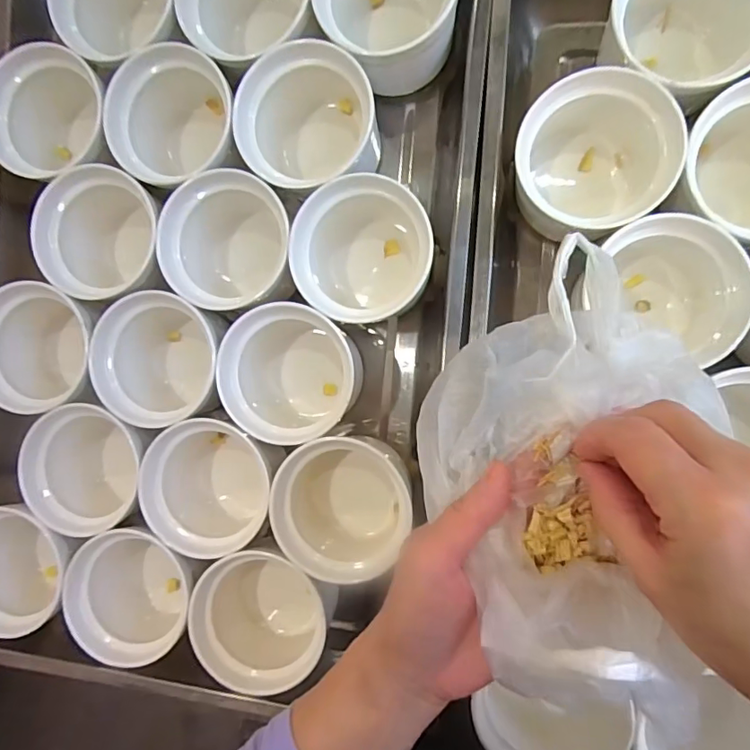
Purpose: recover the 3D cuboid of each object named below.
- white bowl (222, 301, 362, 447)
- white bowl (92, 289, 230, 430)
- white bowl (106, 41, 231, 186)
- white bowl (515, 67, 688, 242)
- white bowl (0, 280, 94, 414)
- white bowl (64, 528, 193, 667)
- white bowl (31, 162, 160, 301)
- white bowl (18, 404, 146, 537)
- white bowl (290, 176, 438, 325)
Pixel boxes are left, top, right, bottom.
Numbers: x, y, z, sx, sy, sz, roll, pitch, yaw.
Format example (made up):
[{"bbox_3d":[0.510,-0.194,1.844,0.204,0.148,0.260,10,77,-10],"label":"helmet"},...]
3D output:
[{"bbox_3d":[-0.064,0.000,0.386,0.085,0.073,0.092,0,90,10],"label":"white bowl"},{"bbox_3d":[-0.155,-0.015,0.406,0.094,0.078,0.089,0,90,10],"label":"white bowl"},{"bbox_3d":[-0.145,-0.188,0.400,0.096,0.079,0.088,0,90,10],"label":"white bowl"},{"bbox_3d":[0.145,-0.141,0.353,0.094,0.072,0.097,0,90,10],"label":"white bowl"},{"bbox_3d":[-0.259,-0.027,0.416,0.095,0.070,0.083,-39,84,8],"label":"white bowl"},{"bbox_3d":[-0.175,0.159,0.405,0.093,0.075,0.097,0,90,10],"label":"white bowl"},{"bbox_3d":[-0.197,-0.103,0.416,0.098,0.090,0.094,0,90,10],"label":"white bowl"},{"bbox_3d":[-0.210,0.072,0.413,0.092,0.081,0.097,0,90,10],"label":"white bowl"},{"bbox_3d":[-0.011,-0.089,0.378,0.084,0.074,0.091,0,90,10],"label":"white bowl"}]

